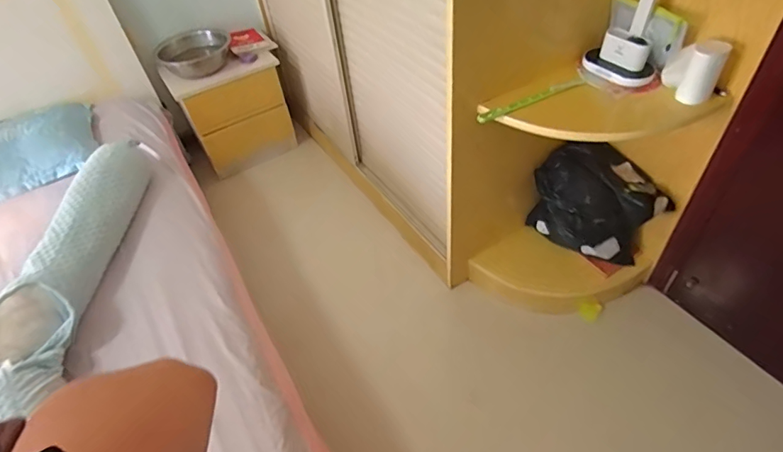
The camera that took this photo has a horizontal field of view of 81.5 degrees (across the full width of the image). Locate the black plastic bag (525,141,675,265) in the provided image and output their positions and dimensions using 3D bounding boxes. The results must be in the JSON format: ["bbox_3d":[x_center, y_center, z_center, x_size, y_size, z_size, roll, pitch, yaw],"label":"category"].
[{"bbox_3d":[0.696,-0.089,1.552,0.404,0.339,0.240,12,49,17],"label":"black plastic bag"}]

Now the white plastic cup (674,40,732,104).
[{"bbox_3d":[0.737,-0.361,1.078,0.070,0.135,0.063,31,57,30],"label":"white plastic cup"}]

